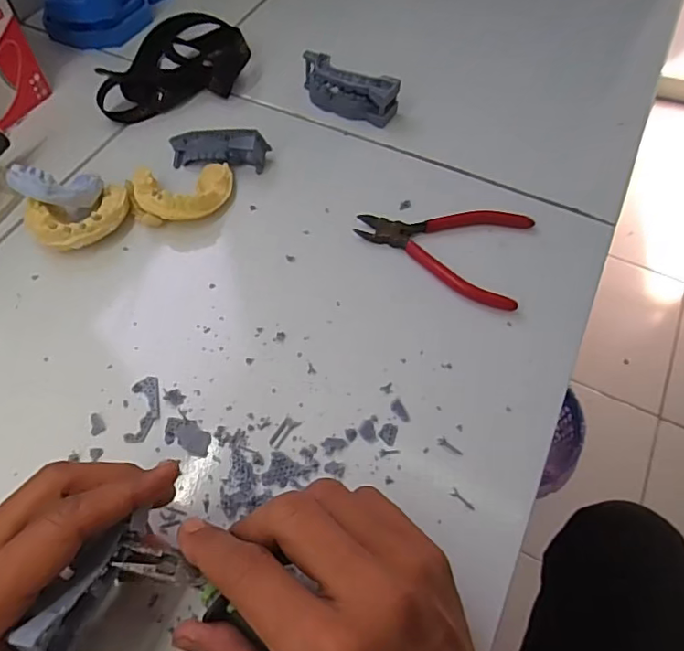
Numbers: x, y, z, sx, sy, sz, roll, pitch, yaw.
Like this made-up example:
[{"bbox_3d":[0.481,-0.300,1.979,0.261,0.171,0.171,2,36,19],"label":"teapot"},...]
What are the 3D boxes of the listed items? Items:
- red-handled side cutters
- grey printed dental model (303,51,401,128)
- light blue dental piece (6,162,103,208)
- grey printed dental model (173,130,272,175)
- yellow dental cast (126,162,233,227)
[{"bbox_3d":[0.074,-0.064,0.394,0.121,0.007,0.085,18,61,9],"label":"red-handled side cutters"},{"bbox_3d":[0.004,-0.205,0.470,0.087,0.035,0.026,24,62,13],"label":"grey printed dental model"},{"bbox_3d":[-0.201,-0.098,0.375,0.059,0.023,0.031,4,56,-26],"label":"light blue dental piece"},{"bbox_3d":[-0.100,-0.143,0.428,0.076,0.031,0.025,7,60,3],"label":"grey printed dental model"},{"bbox_3d":[-0.122,-0.099,0.405,0.077,0.027,0.054,-12,60,-8],"label":"yellow dental cast"}]

